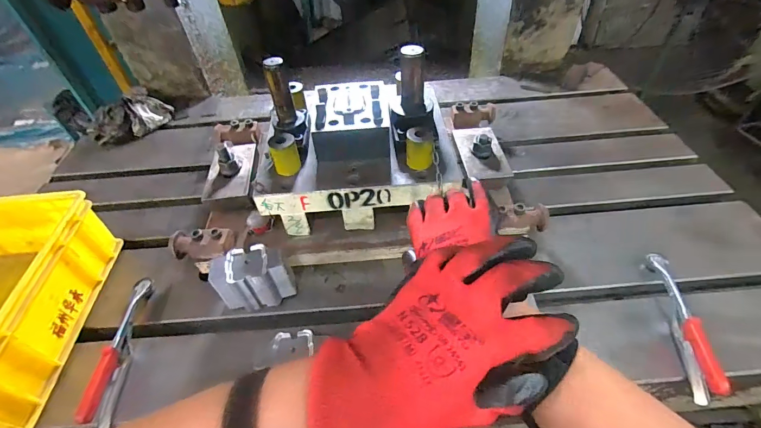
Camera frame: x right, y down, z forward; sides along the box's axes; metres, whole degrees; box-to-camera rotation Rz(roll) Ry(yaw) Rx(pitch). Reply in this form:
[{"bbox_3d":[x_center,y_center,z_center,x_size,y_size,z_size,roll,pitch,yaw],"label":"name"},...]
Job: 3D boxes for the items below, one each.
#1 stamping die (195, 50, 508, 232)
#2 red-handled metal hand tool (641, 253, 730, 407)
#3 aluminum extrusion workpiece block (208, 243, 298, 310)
[{"bbox_3d":[-0.051,-0.119,0.613,0.313,0.193,0.240,-11,47,-6],"label":"stamping die"},{"bbox_3d":[0.410,0.137,0.508,0.018,0.054,0.213,6,47,9],"label":"red-handled metal hand tool"},{"bbox_3d":[-0.187,0.095,0.553,0.104,0.079,0.061,-9,47,-4],"label":"aluminum extrusion workpiece block"}]

